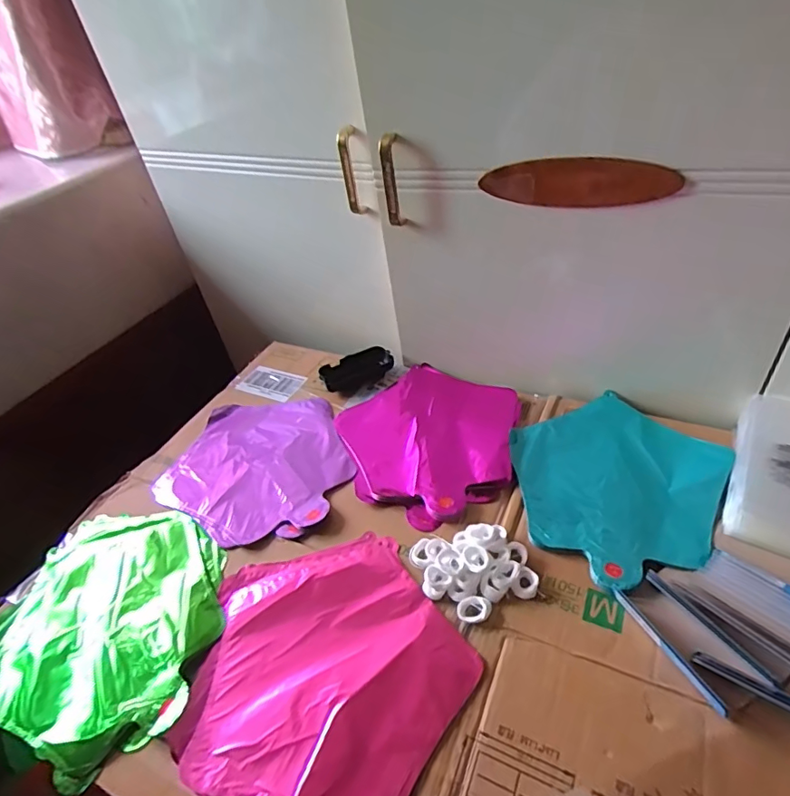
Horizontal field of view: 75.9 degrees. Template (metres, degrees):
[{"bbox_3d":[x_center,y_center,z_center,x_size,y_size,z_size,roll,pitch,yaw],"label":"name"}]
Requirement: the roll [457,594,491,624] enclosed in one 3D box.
[{"bbox_3d":[0.072,0.193,0.464,0.031,0.009,0.023,-7,41,2],"label":"roll"}]

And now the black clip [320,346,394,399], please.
[{"bbox_3d":[-0.056,-0.042,0.751,0.105,0.023,0.057,-32,47,-25],"label":"black clip"}]

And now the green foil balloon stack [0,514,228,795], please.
[{"bbox_3d":[-0.284,0.222,0.504,0.245,0.026,0.227,10,44,19],"label":"green foil balloon stack"}]

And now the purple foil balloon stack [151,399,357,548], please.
[{"bbox_3d":[-0.166,0.078,0.642,0.235,0.017,0.224,12,45,21],"label":"purple foil balloon stack"}]

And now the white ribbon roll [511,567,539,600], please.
[{"bbox_3d":[0.123,0.175,0.476,0.021,0.013,0.026,24,50,31],"label":"white ribbon roll"}]

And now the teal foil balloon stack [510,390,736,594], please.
[{"bbox_3d":[0.237,0.085,0.559,0.233,0.015,0.218,-36,48,-28],"label":"teal foil balloon stack"}]

